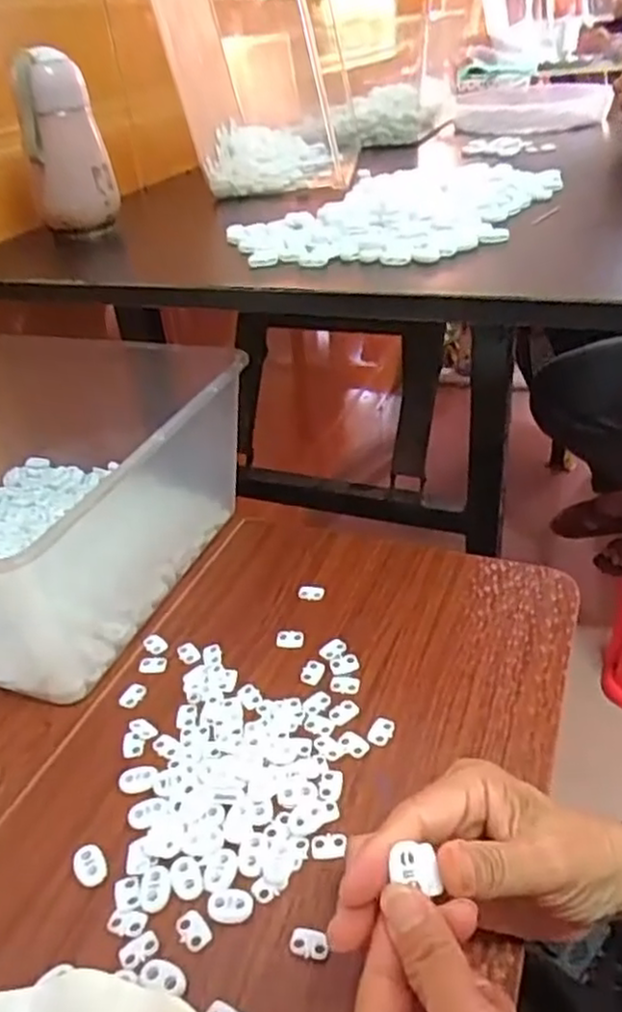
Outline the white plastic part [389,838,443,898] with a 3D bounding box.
[{"bbox_3d":[0.041,0.141,0.281,0.018,0.007,0.015,3,35,9],"label":"white plastic part"}]

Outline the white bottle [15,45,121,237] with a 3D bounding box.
[{"bbox_3d":[-0.222,-0.328,0.652,0.069,0.143,0.053,-14,35,-13],"label":"white bottle"}]

